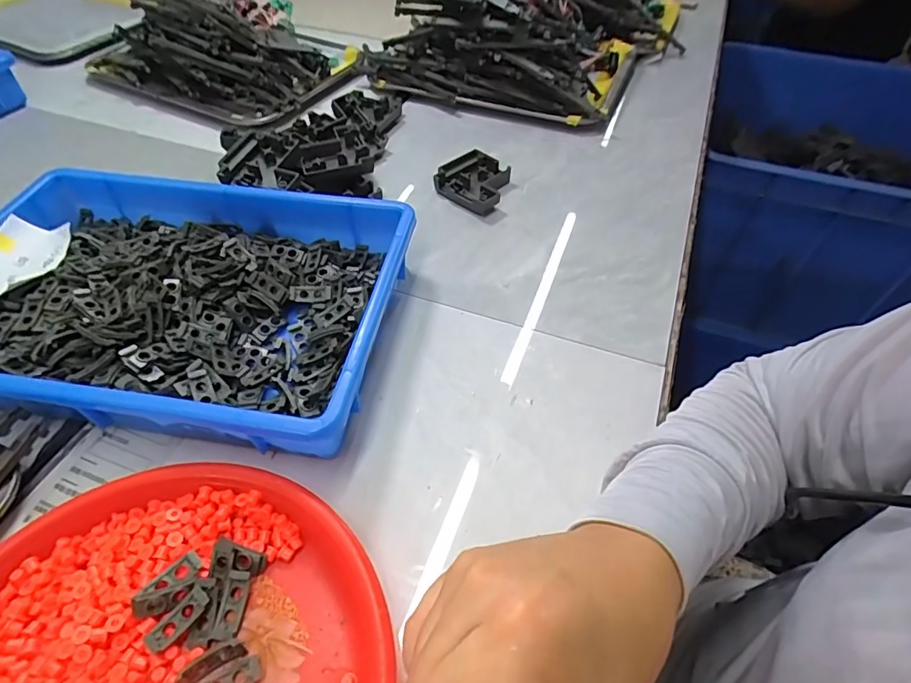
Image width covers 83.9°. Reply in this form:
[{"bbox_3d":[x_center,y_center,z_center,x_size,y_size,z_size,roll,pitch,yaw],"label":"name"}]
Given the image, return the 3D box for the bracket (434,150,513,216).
[{"bbox_3d":[0.025,-0.179,0.569,0.079,0.023,0.075,30,57,22],"label":"bracket"}]

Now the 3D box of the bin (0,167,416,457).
[{"bbox_3d":[-0.233,-0.036,0.420,0.361,0.059,0.235,7,51,6],"label":"bin"}]

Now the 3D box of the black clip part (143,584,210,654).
[{"bbox_3d":[-0.155,0.154,0.282,0.013,0.006,0.036,34,59,25],"label":"black clip part"}]

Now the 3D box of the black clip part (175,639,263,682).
[{"bbox_3d":[-0.126,0.178,0.271,0.039,0.009,0.026,-22,54,-17],"label":"black clip part"}]

